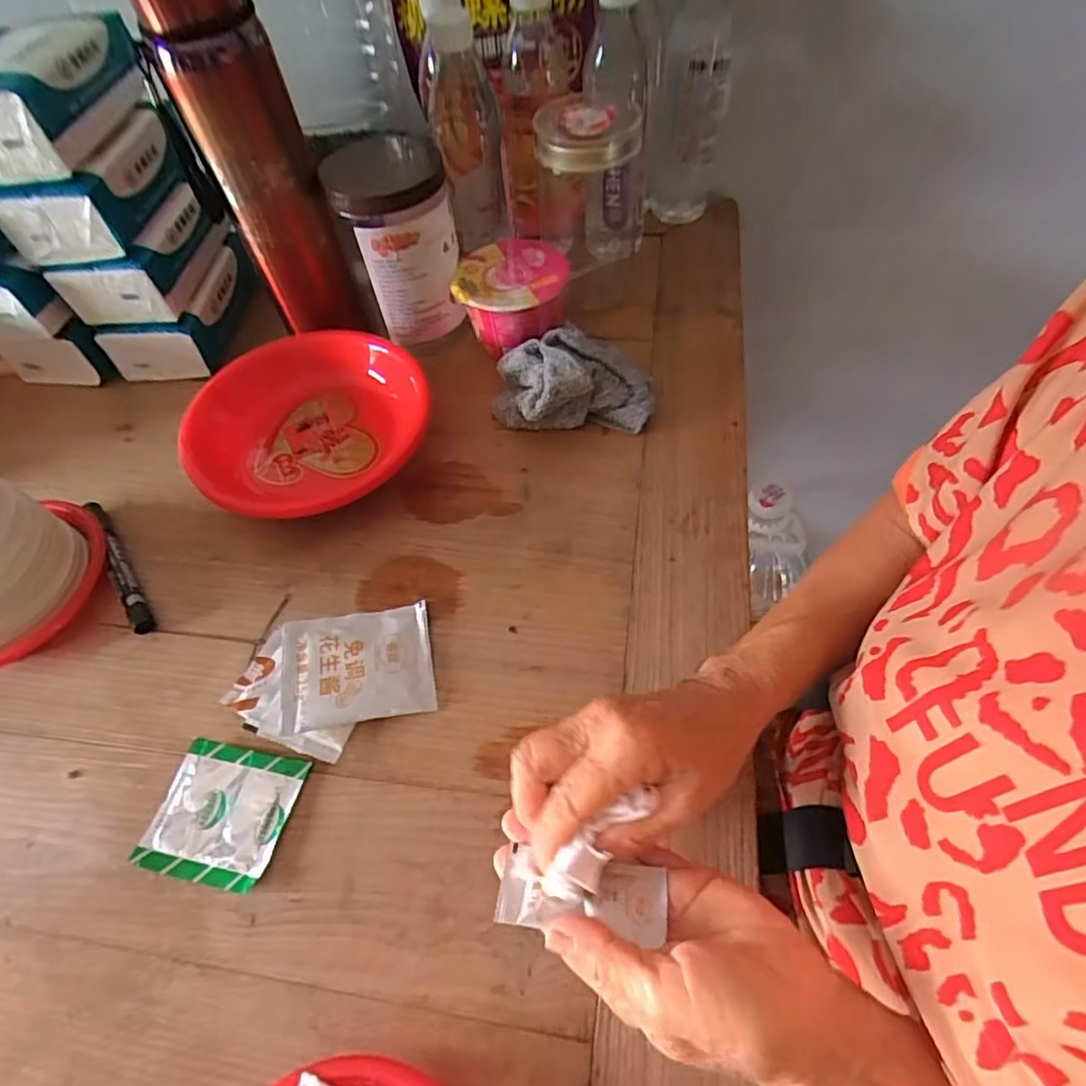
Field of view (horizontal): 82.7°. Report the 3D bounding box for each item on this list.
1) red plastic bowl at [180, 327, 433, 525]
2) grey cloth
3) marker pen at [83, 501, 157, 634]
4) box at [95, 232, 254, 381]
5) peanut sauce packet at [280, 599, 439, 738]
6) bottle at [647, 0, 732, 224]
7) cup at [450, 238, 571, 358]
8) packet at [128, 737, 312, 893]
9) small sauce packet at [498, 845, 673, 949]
[{"bbox_3d":[-0.182,-0.097,0.504,0.177,0.061,0.177,-2,57,3],"label":"red plastic bowl"},{"bbox_3d":[0.024,-0.138,0.516,0.128,0.053,0.086,-2,57,3],"label":"grey cloth"},{"bbox_3d":[-0.317,0.014,0.463,0.014,0.016,0.135,-32,61,-15],"label":"marker pen"},{"bbox_3d":[-0.342,-0.223,0.591,0.100,0.060,0.128,3,58,6],"label":"box"},{"bbox_3d":[-0.122,0.080,0.408,0.094,0.017,0.078,-12,57,-4],"label":"peanut sauce packet"},{"bbox_3d":[0.140,-0.428,0.584,0.068,0.220,0.068,7,58,8],"label":"bottle"},{"bbox_3d":[-0.026,-0.219,0.560,0.092,0.067,0.100,3,58,6],"label":"cup"},{"bbox_3d":[-0.190,0.160,0.367,0.077,0.007,0.074,10,59,10],"label":"packet"},{"bbox_3d":[0.018,0.161,0.286,0.075,0.007,0.033,5,31,5],"label":"small sauce packet"}]

